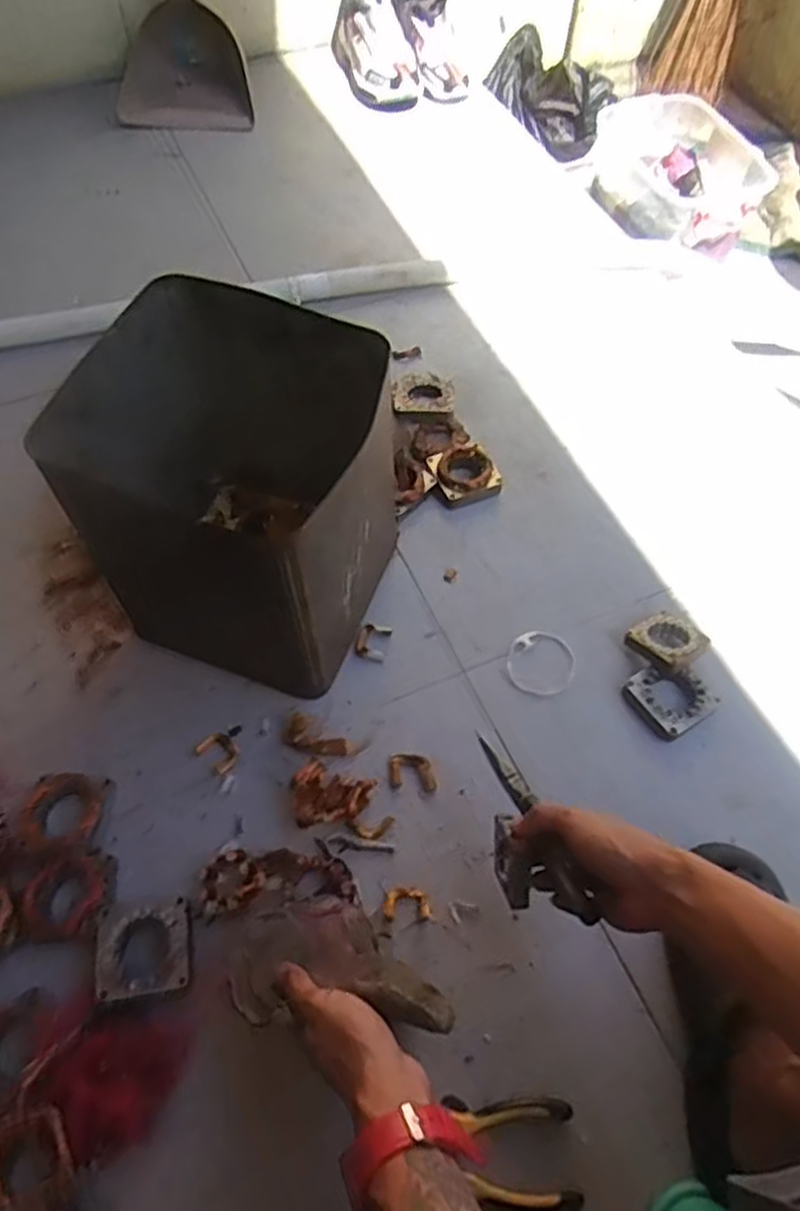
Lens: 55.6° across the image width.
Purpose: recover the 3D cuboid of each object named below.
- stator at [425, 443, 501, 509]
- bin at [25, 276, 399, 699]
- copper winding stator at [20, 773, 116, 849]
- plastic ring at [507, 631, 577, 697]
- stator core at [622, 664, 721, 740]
[{"bbox_3d":[0.080,-0.160,0.939,0.076,0.032,0.071,-26,64,-17],"label":"stator"},{"bbox_3d":[-0.151,-0.106,0.749,0.266,0.295,0.248,20,60,9],"label":"bin"},{"bbox_3d":[-0.318,0.195,0.717,0.072,0.023,0.068,4,59,-1],"label":"copper winding stator"},{"bbox_3d":[0.154,0.062,0.823,0.074,0.004,0.078,1,59,-2],"label":"plastic ring"},{"bbox_3d":[0.284,0.095,0.800,0.077,0.018,0.077,-29,65,-19],"label":"stator core"}]

